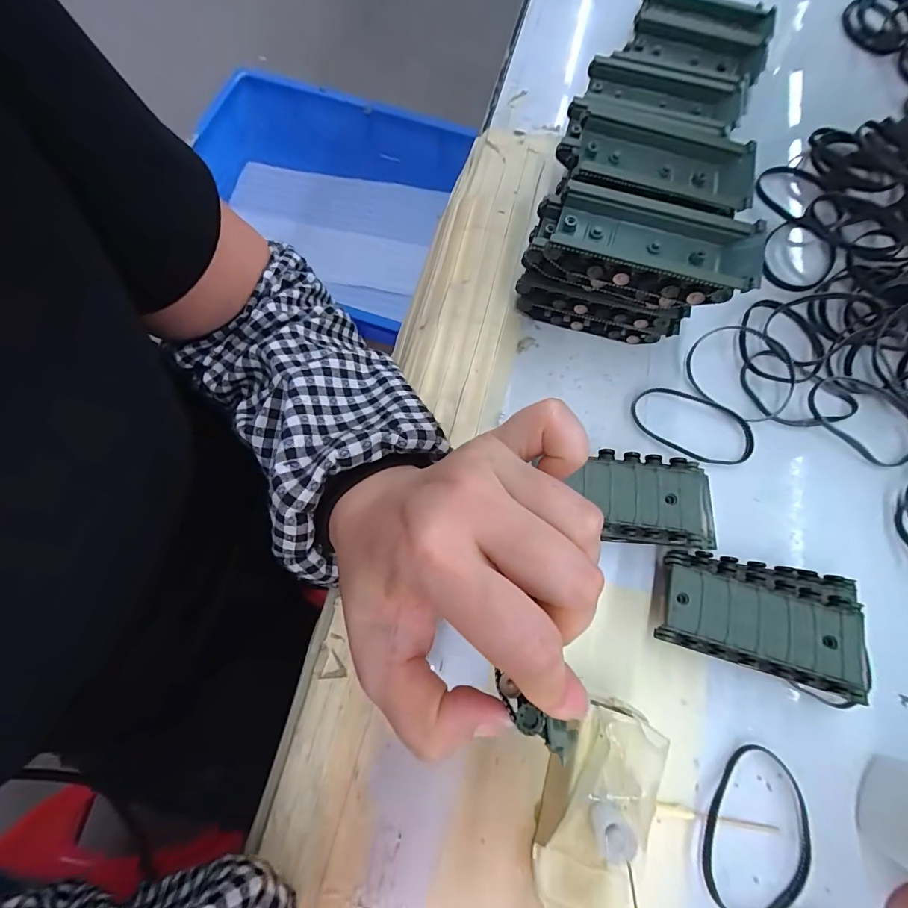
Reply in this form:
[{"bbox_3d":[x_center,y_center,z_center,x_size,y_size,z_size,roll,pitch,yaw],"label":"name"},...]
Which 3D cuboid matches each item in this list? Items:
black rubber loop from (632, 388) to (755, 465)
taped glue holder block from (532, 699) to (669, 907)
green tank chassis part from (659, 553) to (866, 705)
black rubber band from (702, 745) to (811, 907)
[{"bbox_3d":[0.145,-0.017,0.254,0.073,0.004,0.040,21,73,3],"label":"black rubber loop"},{"bbox_3d":[0.058,0.145,0.164,0.041,0.026,0.083,19,72,3],"label":"taped glue holder block"},{"bbox_3d":[0.149,0.080,0.211,0.087,0.032,0.052,15,72,1],"label":"green tank chassis part"},{"bbox_3d":[0.143,0.179,0.195,0.049,0.004,0.070,36,74,8],"label":"black rubber band"}]

